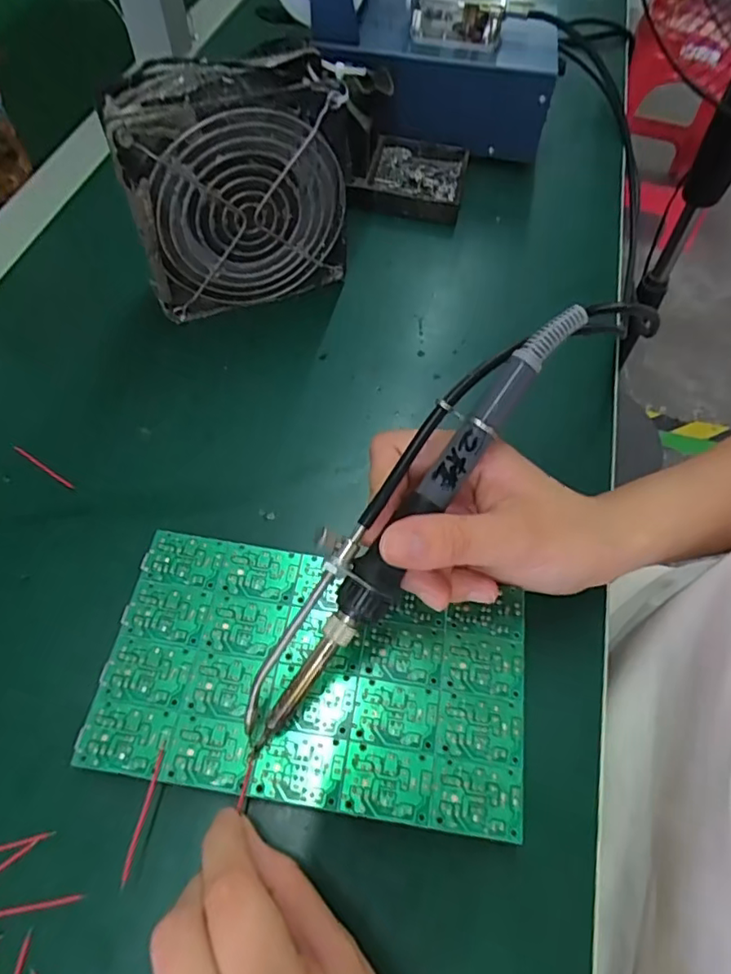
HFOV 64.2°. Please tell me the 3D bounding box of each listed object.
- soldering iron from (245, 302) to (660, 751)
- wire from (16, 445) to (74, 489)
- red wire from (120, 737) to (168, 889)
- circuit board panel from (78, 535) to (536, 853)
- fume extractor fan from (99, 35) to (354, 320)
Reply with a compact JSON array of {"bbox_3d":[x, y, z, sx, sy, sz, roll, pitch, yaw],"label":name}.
[{"bbox_3d":[0.024,0.007,0.224,0.037,0.027,0.225,39,87,24],"label":"soldering iron"},{"bbox_3d":[-0.169,-0.011,0.306,0.043,0.004,0.004,30,63,15],"label":"wire"},{"bbox_3d":[-0.083,0.121,0.219,0.004,0.004,0.048,7,59,2],"label":"red wire"},{"bbox_3d":[-0.020,0.078,0.248,0.172,0.004,0.100,9,59,2],"label":"circuit board panel"},{"bbox_3d":[-0.072,-0.164,0.337,0.122,0.127,0.043,-19,63,-15],"label":"fume extractor fan"}]

